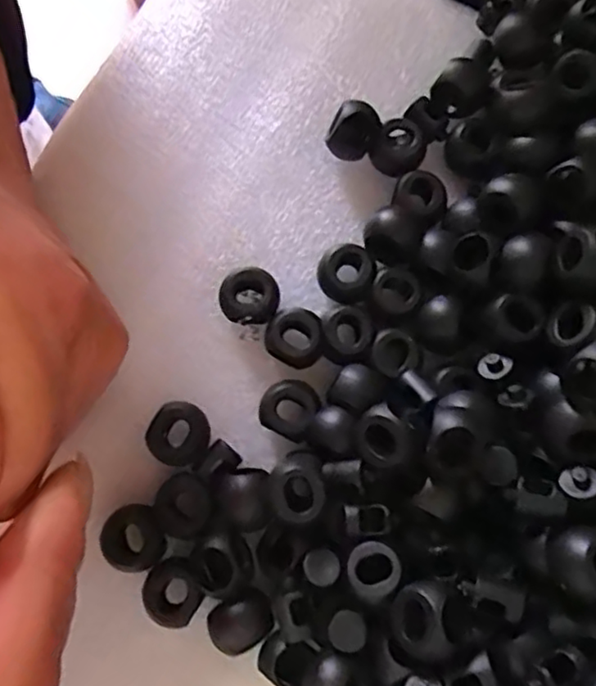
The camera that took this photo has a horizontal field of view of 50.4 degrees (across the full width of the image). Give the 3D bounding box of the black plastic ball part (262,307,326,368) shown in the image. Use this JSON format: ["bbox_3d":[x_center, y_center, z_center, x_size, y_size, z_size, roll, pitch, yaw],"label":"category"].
[{"bbox_3d":[-0.001,-0.001,0.187,0.017,0.010,0.015,16,79,2],"label":"black plastic ball part"}]

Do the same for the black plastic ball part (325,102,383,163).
[{"bbox_3d":[0.017,-0.066,0.200,0.013,0.015,0.015,34,81,5],"label":"black plastic ball part"}]

